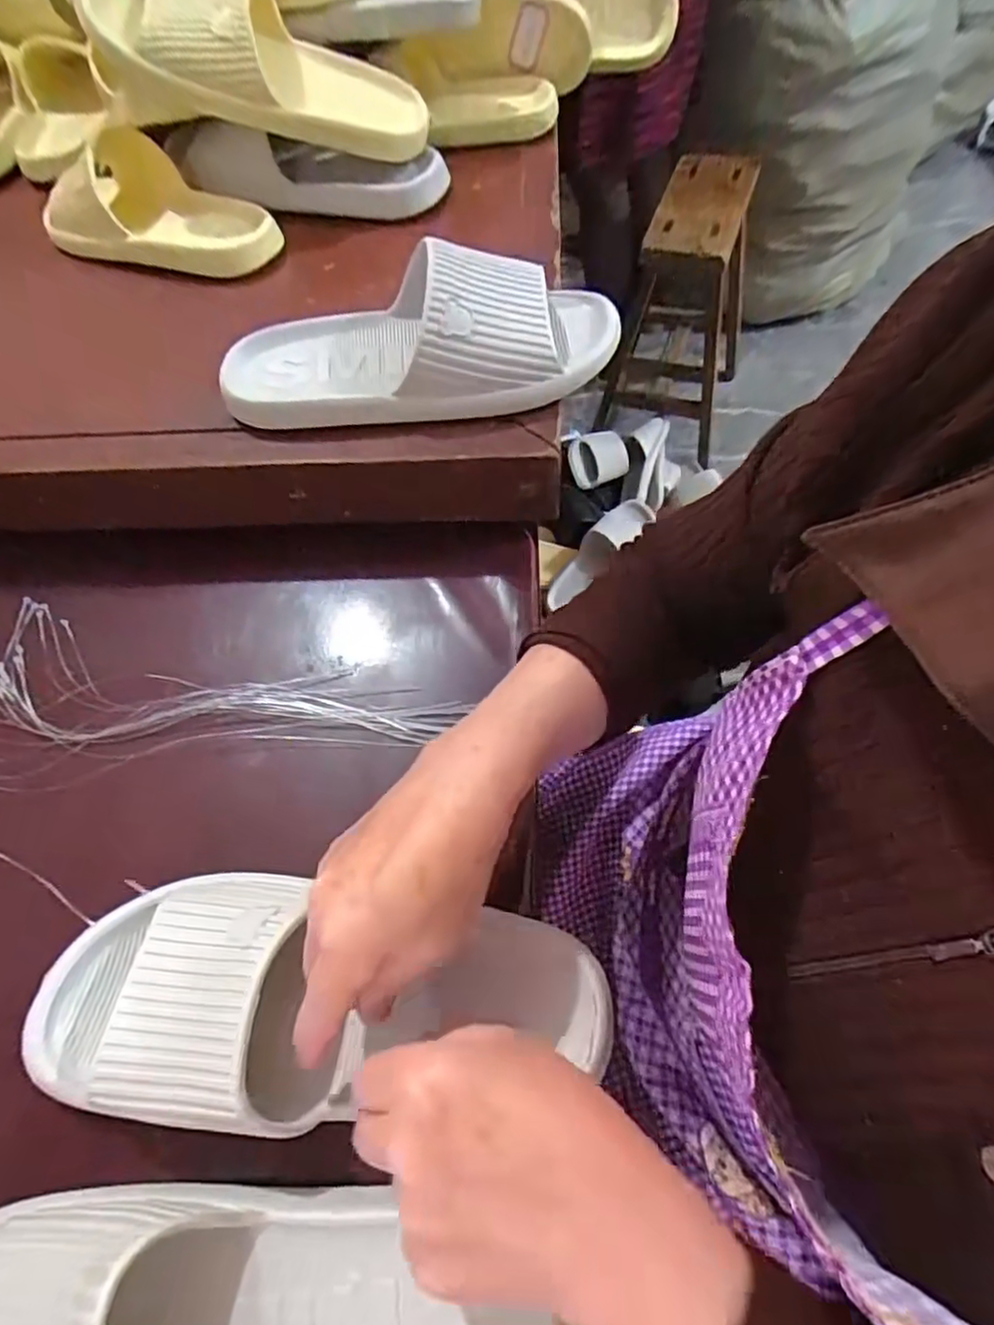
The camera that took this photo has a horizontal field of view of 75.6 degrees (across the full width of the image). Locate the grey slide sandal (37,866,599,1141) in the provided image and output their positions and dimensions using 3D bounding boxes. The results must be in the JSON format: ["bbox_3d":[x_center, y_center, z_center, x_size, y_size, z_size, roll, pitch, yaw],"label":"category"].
[{"bbox_3d":[-0.089,0.158,0.315,0.282,0.058,0.109,-1,61,0],"label":"grey slide sandal"}]

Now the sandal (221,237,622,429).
[{"bbox_3d":[-0.052,-0.221,0.429,0.269,0.066,0.100,-8,60,0],"label":"sandal"}]

